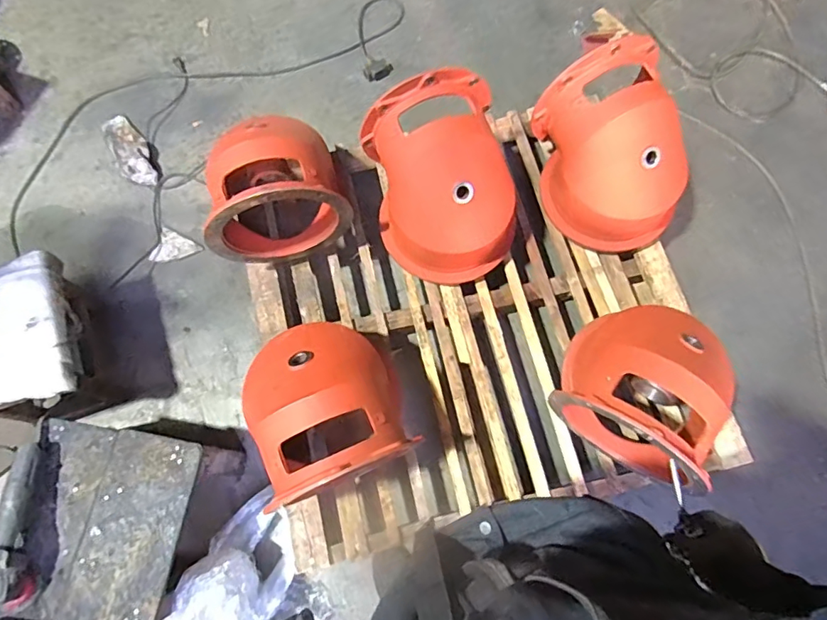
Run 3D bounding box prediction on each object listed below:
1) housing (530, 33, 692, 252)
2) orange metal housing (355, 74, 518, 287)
[{"bbox_3d":[0.504,-0.382,1.312,0.290,0.331,0.392,-22,73,-7],"label":"housing"},{"bbox_3d":[0.076,-0.301,1.267,0.326,0.335,0.369,-17,72,-5],"label":"orange metal housing"}]

